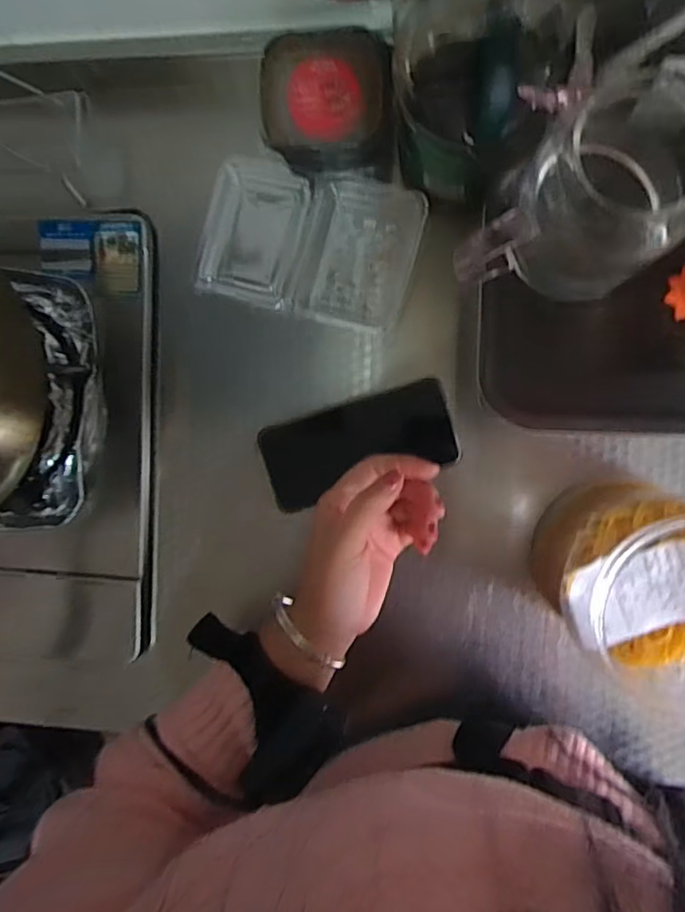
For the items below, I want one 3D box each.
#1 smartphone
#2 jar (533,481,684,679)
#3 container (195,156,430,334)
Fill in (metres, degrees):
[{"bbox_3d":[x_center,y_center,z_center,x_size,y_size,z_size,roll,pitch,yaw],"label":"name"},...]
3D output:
[{"bbox_3d":[0.013,-0.009,0.505,0.160,0.013,0.075,-17,97,6],"label":"smartphone"},{"bbox_3d":[0.219,0.087,0.433,0.125,0.124,0.139,-38,87,7],"label":"jar"},{"bbox_3d":[-0.027,-0.180,0.510,0.174,0.027,0.116,14,94,7],"label":"container"}]

